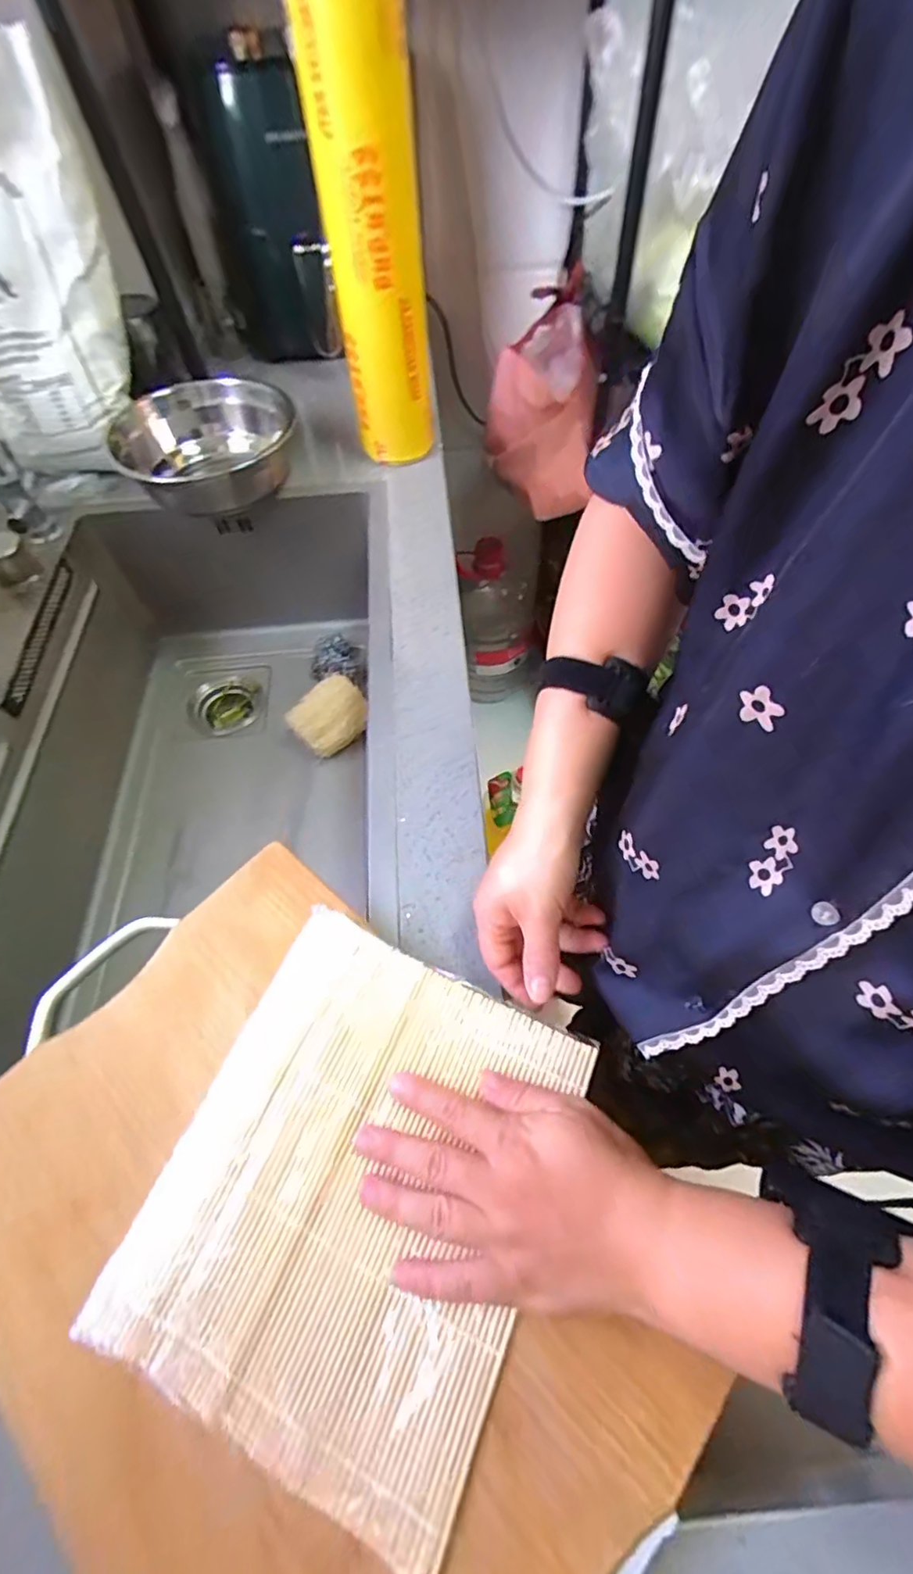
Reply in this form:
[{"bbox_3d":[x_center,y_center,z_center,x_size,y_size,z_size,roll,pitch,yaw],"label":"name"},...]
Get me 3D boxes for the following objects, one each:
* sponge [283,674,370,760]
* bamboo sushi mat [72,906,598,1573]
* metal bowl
[{"bbox_3d":[-0.159,-0.088,0.729,0.096,0.062,0.075,-40,64,-20],"label":"sponge"},{"bbox_3d":[-0.055,0.212,0.322,0.196,0.008,0.235,21,61,13],"label":"bamboo sushi mat"},{"bbox_3d":[-0.291,-0.393,0.684,0.200,0.075,0.198,-1,58,2],"label":"metal bowl"}]

